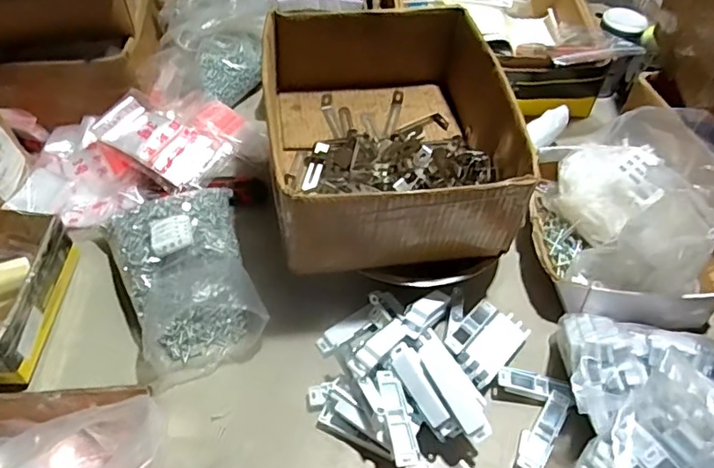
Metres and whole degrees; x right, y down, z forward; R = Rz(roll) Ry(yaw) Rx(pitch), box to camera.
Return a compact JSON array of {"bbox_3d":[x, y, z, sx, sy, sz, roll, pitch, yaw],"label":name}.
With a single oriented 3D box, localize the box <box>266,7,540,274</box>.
[{"bbox_3d":[0.033,-0.119,0.643,0.249,0.118,0.302,-5,52,-7],"label":"box"}]

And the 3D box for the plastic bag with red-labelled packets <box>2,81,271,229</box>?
[{"bbox_3d":[-0.305,-0.110,0.756,0.227,0.066,0.293,34,57,22],"label":"plastic bag with red-labelled packets"}]

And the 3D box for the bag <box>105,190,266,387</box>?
[{"bbox_3d":[-0.191,0.040,0.627,0.137,0.085,0.211,-17,54,-16],"label":"bag"}]

